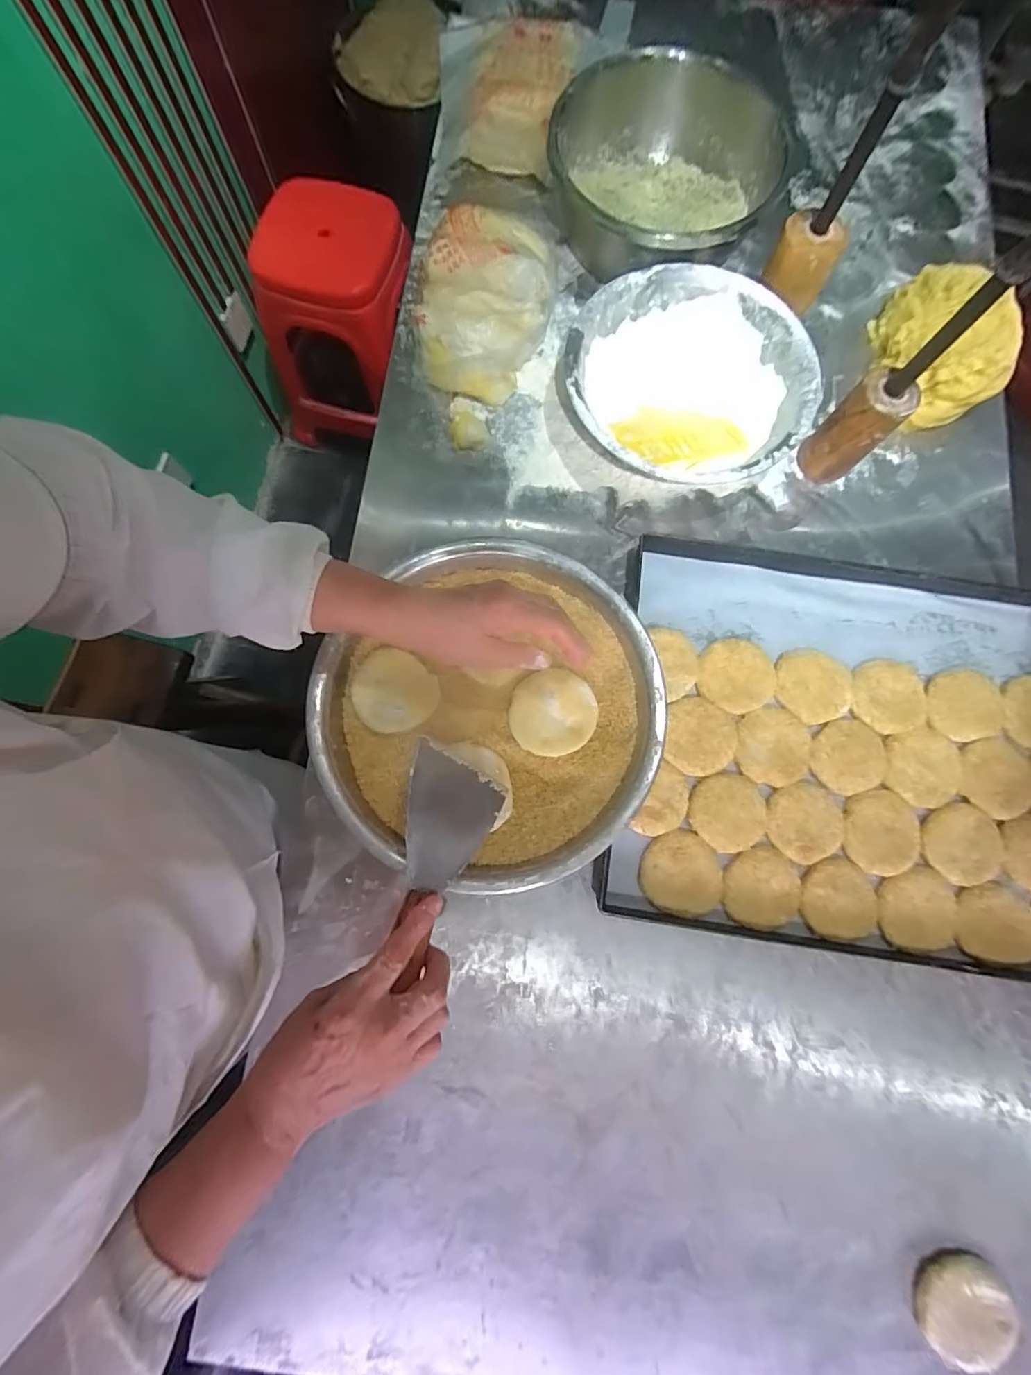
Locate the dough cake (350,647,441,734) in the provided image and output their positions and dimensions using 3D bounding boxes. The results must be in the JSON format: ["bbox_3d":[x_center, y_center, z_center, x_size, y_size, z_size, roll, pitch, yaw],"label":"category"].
[{"bbox_3d":[-0.120,0.004,0.511,0.081,0.018,0.077,0,79,-1],"label":"dough cake"}]

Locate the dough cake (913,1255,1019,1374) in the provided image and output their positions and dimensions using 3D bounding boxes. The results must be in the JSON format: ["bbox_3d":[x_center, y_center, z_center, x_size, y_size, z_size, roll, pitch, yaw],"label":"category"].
[{"bbox_3d":[0.413,0.575,0.481,0.087,0.017,0.080,0,79,-1],"label":"dough cake"}]

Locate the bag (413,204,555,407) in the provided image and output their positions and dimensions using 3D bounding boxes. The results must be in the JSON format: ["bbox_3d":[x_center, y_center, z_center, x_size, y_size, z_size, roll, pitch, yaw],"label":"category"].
[{"bbox_3d":[-0.043,-0.476,0.653,0.159,0.066,0.208,13,79,2],"label":"bag"}]

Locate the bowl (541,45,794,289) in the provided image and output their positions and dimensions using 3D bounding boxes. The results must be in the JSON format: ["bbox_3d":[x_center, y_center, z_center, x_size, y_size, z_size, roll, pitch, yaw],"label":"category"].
[{"bbox_3d":[0.177,-0.646,0.673,0.272,0.126,0.272,0,79,-1],"label":"bowl"}]

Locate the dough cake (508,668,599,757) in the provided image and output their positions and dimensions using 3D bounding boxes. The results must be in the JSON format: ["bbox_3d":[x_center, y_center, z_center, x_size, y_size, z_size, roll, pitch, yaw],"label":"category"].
[{"bbox_3d":[0.038,0.023,0.514,0.082,0.012,0.084,10,79,1],"label":"dough cake"}]

